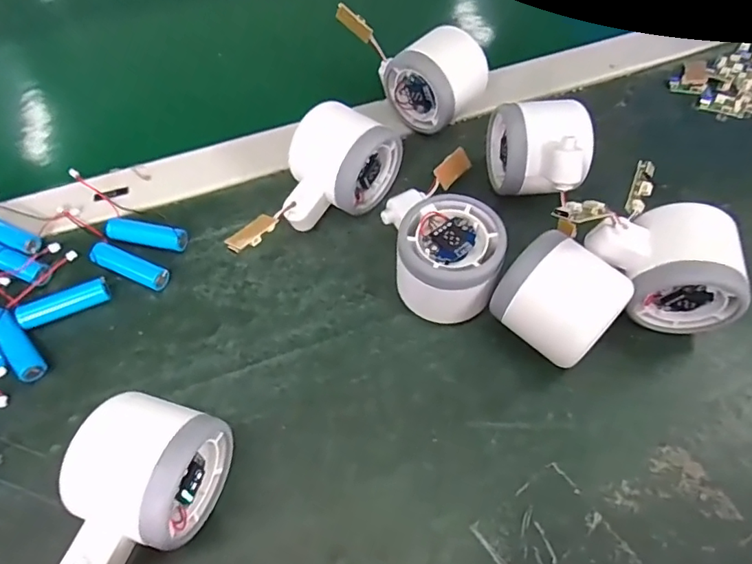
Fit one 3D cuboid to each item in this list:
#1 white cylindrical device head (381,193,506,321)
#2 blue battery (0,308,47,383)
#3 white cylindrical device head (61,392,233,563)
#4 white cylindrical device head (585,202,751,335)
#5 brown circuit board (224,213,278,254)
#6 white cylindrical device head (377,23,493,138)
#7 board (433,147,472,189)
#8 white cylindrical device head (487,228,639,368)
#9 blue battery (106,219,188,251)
[{"bbox_3d":[0.039,-0.011,0.310,0.060,0.052,0.065,0,58,1],"label":"white cylindrical device head"},{"bbox_3d":[-0.208,0.037,0.307,0.014,0.014,0.050,-40,66,-21],"label":"blue battery"},{"bbox_3d":[-0.109,0.097,0.244,0.052,0.057,0.081,17,60,11],"label":"white cylindrical device head"},{"bbox_3d":[0.159,-0.009,0.302,0.082,0.059,0.051,12,59,8],"label":"white cylindrical device head"},{"bbox_3d":[-0.072,-0.029,0.307,0.015,0.006,0.032,35,65,20],"label":"brown circuit board"},{"bbox_3d":[0.044,-0.147,0.389,0.059,0.059,0.054,37,66,21],"label":"white cylindrical device head"},{"bbox_3d":[0.051,-0.076,0.356,0.031,0.004,0.015,-45,107,-22],"label":"board"},{"bbox_3d":[0.097,0.013,0.290,0.055,0.060,0.053,39,66,22],"label":"white cylindrical device head"},{"bbox_3d":[-0.149,-0.030,0.344,0.050,0.014,0.015,8,59,6],"label":"blue battery"}]

